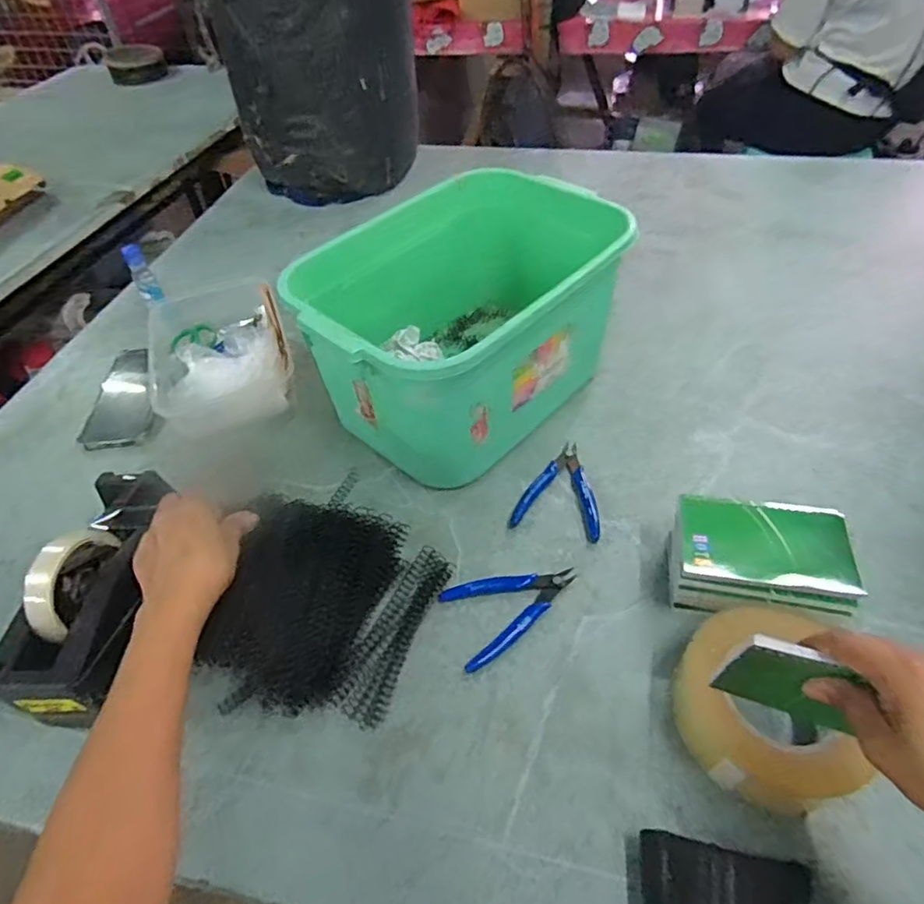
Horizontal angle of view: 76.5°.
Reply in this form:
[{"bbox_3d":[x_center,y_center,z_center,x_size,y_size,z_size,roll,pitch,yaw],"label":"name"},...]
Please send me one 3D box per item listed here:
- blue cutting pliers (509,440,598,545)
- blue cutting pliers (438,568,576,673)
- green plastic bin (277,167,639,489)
[{"bbox_3d":[0.108,0.036,0.607,0.085,0.015,0.112,13,52,15],"label":"blue cutting pliers"},{"bbox_3d":[0.046,0.134,0.516,0.117,0.007,0.075,-19,51,-12],"label":"blue cutting pliers"},{"bbox_3d":[0.008,-0.131,0.639,0.228,0.193,0.335,32,59,28],"label":"green plastic bin"}]

